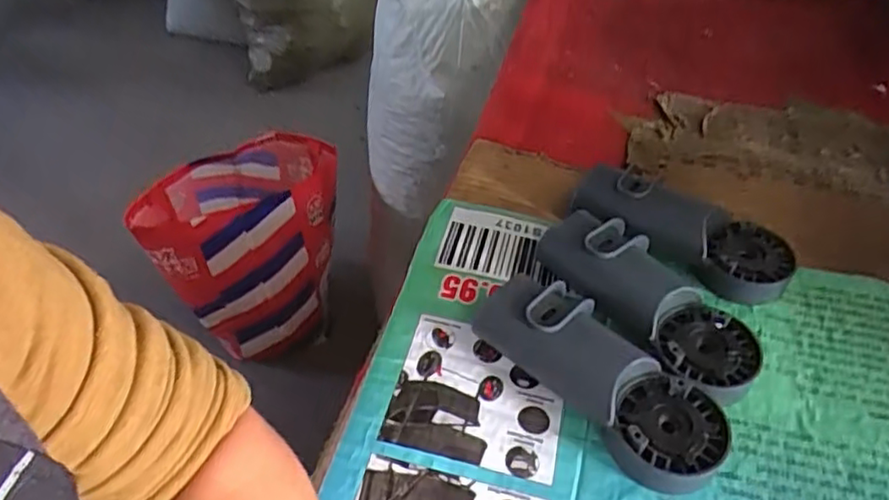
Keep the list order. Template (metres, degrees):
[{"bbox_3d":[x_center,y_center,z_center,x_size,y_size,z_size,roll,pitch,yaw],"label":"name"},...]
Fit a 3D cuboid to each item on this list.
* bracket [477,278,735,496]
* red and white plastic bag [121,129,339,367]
[{"bbox_3d":[0.093,0.076,0.401,0.166,0.045,0.067,33,54,28],"label":"bracket"},{"bbox_3d":[-0.372,-0.017,1.282,0.275,0.356,0.292,11,47,11],"label":"red and white plastic bag"}]

